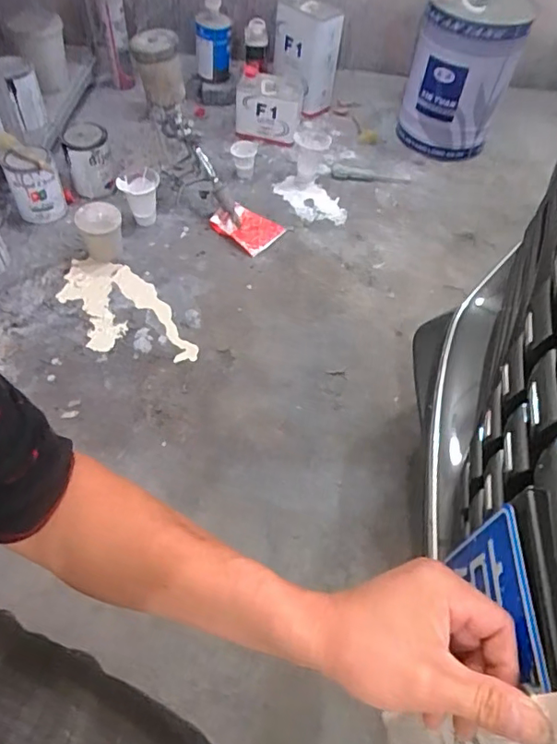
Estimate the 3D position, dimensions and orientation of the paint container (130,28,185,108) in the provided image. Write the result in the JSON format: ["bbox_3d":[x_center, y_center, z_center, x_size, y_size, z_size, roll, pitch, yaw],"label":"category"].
[{"bbox_3d":[-0.249,-0.623,1.106,0.097,0.123,0.109,-9,57,-10],"label":"paint container"}]

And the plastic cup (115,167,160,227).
[{"bbox_3d":[-0.316,-0.393,1.234,0.086,0.124,0.086,2,56,-3],"label":"plastic cup"}]

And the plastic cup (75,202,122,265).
[{"bbox_3d":[-0.381,-0.298,1.153,0.090,0.117,0.107,-17,57,-16],"label":"plastic cup"}]

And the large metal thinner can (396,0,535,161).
[{"bbox_3d":[0.524,-0.869,1.548,0.267,0.422,0.324,9,56,2],"label":"large metal thinner can"}]

